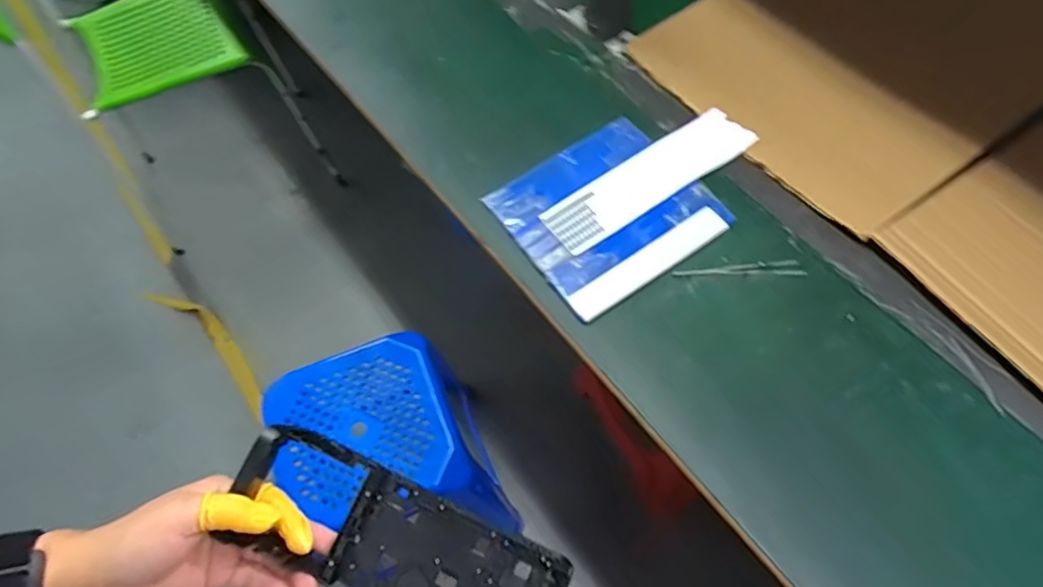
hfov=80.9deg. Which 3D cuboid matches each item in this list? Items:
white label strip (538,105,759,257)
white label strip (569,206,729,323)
[{"bbox_3d":[0.145,-0.132,0.697,0.259,0.007,0.072,-32,63,-12],"label":"white label strip"},{"bbox_3d":[0.136,-0.034,0.647,0.192,0.005,0.035,-30,66,-18],"label":"white label strip"}]

